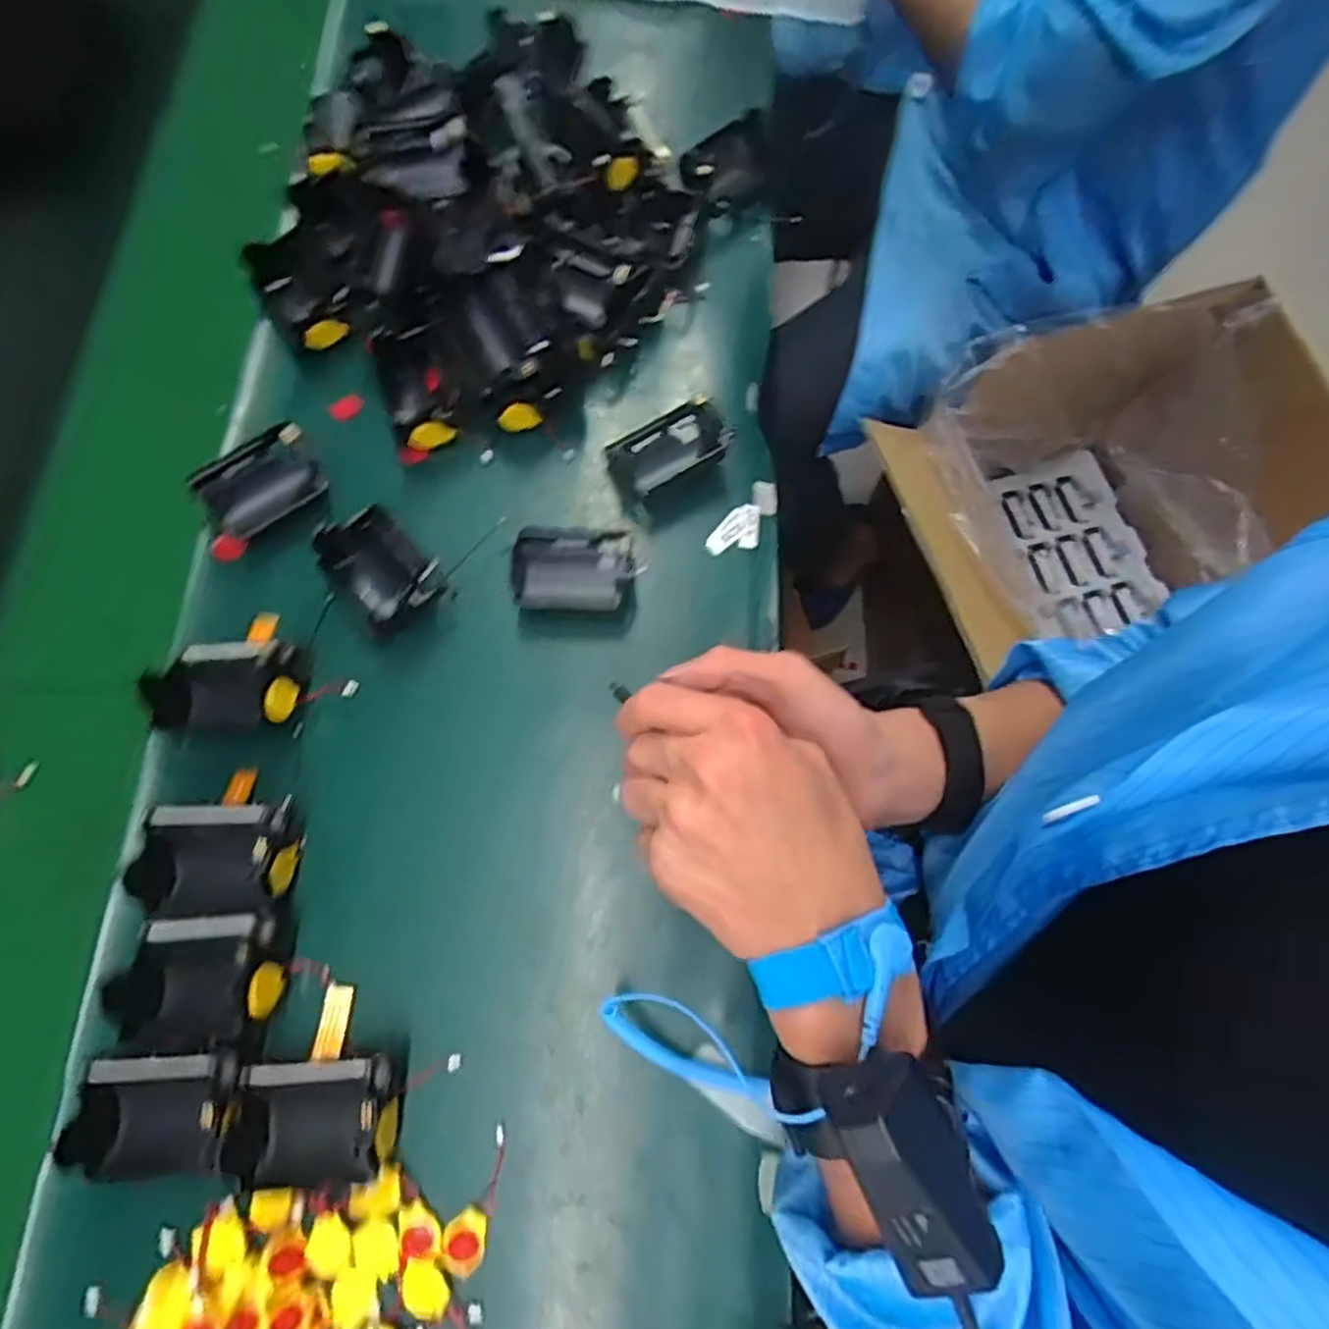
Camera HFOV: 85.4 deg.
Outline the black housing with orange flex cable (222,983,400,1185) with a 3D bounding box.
[{"bbox_3d":[-0.169,0.203,0.347,0.078,0.034,0.083,-1,72,1],"label":"black housing with orange flex cable"}]

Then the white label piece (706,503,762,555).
[{"bbox_3d":[0.048,-0.085,0.465,0.025,0.006,0.046,41,77,13],"label":"white label piece"}]

